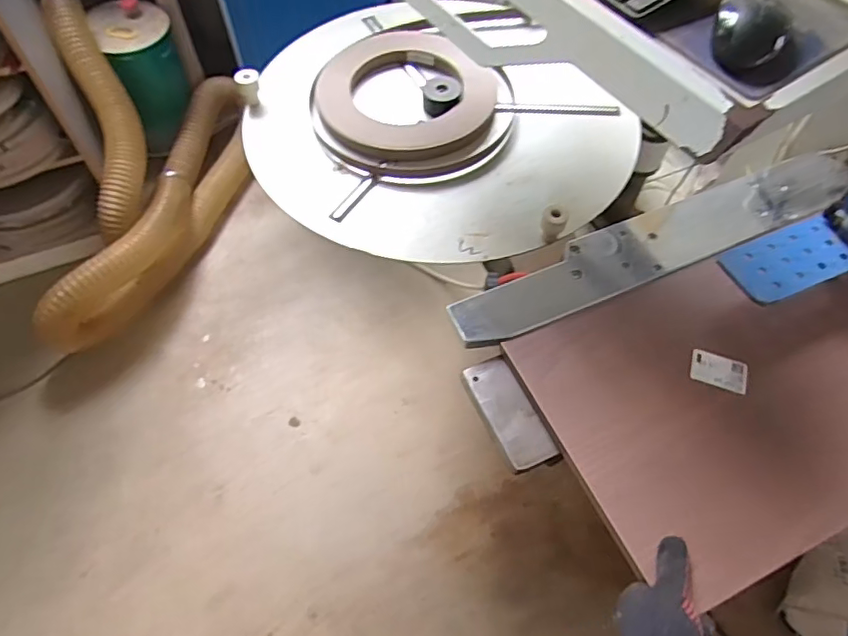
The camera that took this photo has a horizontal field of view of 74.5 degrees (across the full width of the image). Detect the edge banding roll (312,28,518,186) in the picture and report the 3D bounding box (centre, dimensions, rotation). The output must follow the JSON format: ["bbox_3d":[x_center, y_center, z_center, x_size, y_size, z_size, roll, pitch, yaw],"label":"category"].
[{"bbox_3d":[-0.020,-0.370,0.964,0.335,0.048,0.339,1,59,-1],"label":"edge banding roll"}]

